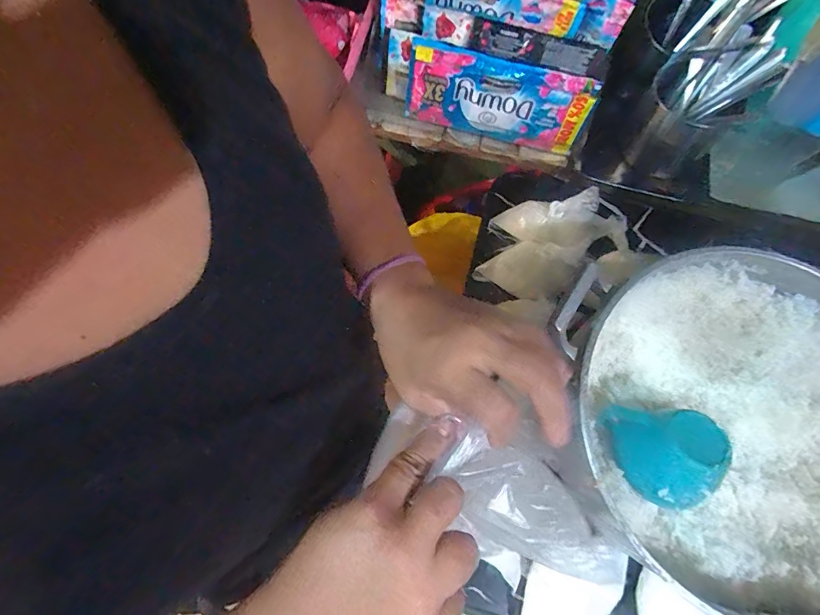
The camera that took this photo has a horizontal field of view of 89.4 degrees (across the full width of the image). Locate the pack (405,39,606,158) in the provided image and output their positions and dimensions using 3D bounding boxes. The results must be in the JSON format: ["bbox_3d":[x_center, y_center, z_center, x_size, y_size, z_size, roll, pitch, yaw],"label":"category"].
[{"bbox_3d":[0.112,-0.272,0.542,0.236,0.083,0.044,14,70,3],"label":"pack"}]

